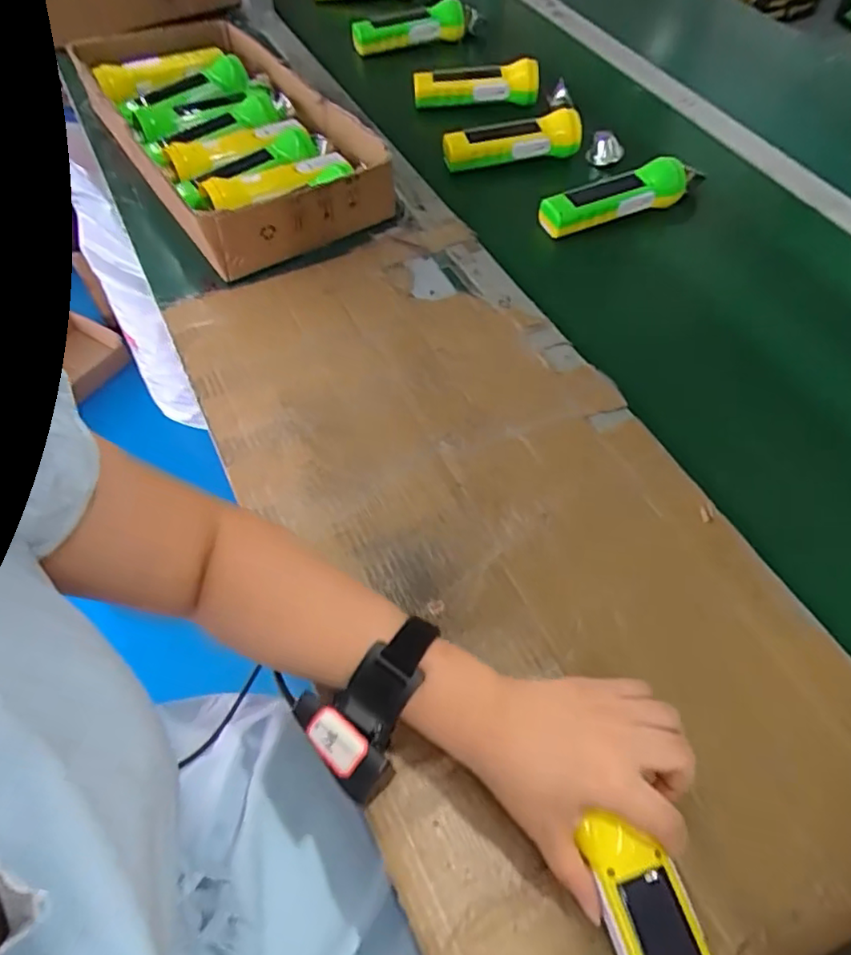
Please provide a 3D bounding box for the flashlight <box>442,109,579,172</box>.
[{"bbox_3d":[0.108,-0.414,0.742,0.164,0.053,0.046,-14,59,-11],"label":"flashlight"}]

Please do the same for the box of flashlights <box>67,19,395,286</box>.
[{"bbox_3d":[-0.232,-0.399,0.711,0.217,0.080,0.426,-30,63,-19],"label":"box of flashlights"}]

